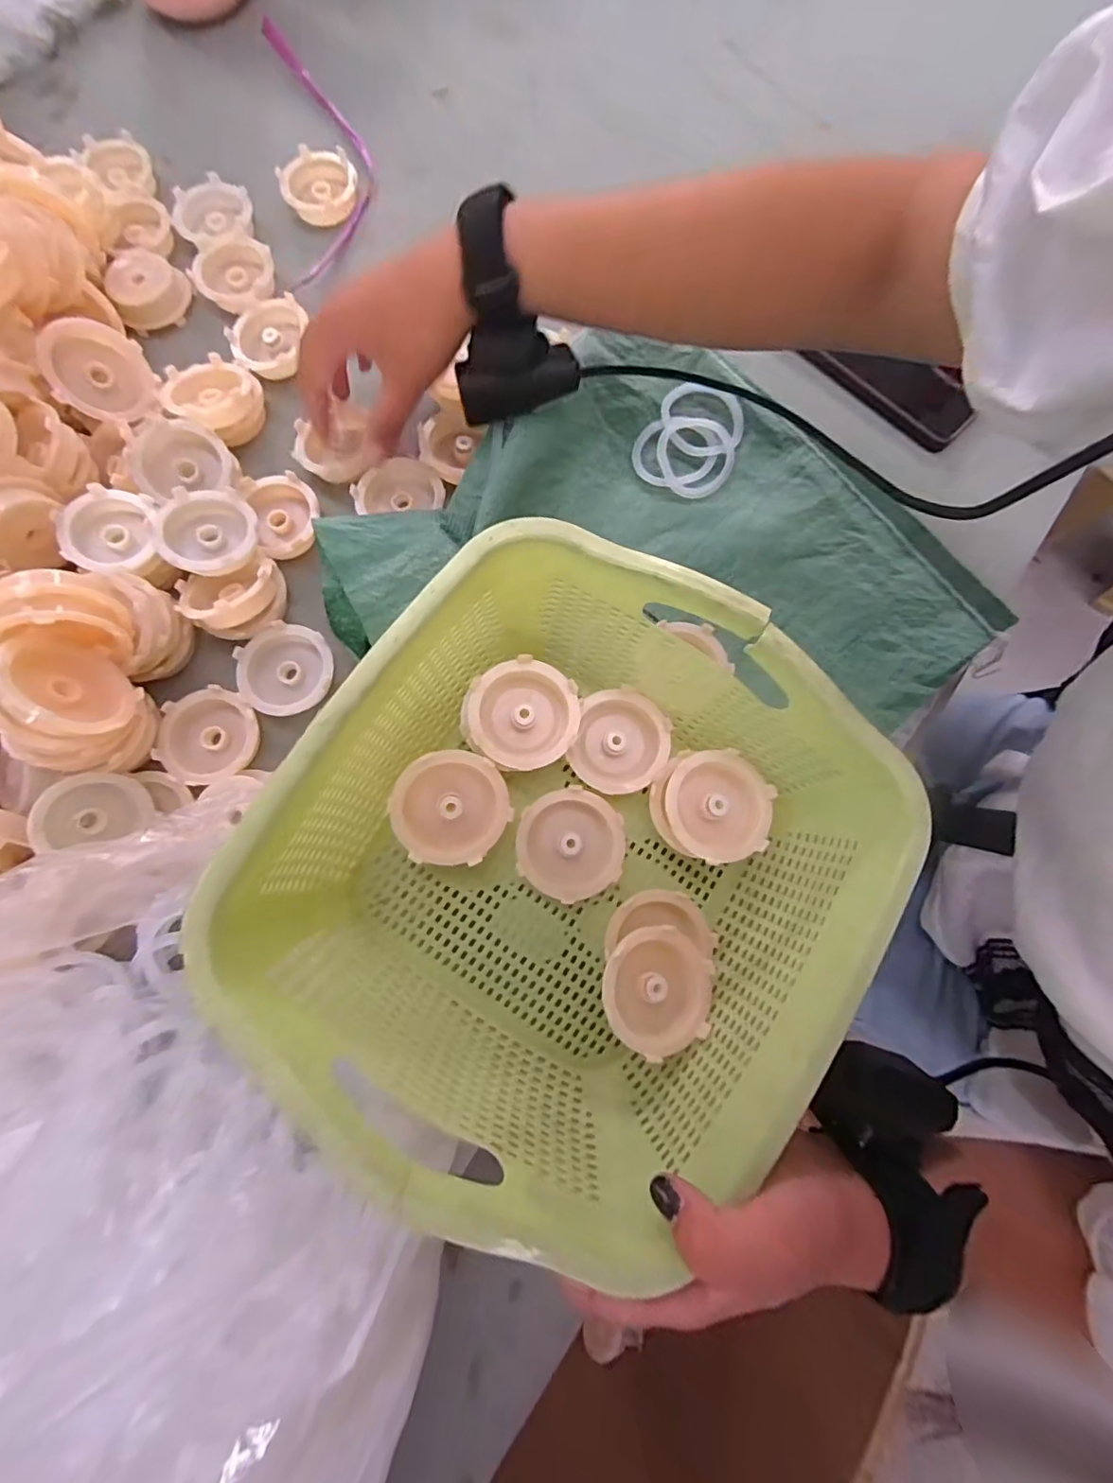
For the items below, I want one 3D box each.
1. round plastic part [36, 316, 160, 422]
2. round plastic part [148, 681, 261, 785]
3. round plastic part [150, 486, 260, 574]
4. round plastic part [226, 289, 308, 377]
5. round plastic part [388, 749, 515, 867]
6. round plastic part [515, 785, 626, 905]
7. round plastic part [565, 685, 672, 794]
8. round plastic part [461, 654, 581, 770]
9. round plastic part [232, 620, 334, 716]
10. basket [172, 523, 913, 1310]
[{"bbox_3d":[-0.303,-0.246,0.355,0.020,0.059,0.057,18,98,42],"label":"round plastic part"},{"bbox_3d":[-0.211,-0.003,0.329,0.055,0.017,0.057,0,78,-1],"label":"round plastic part"},{"bbox_3d":[-0.216,-0.129,0.331,0.055,0.019,0.057,-2,62,-15],"label":"round plastic part"},{"bbox_3d":[-0.207,-0.293,0.388,0.057,0.020,0.060,0,78,-1],"label":"round plastic part"},{"bbox_3d":[-0.055,0.034,0.275,0.057,0.014,0.057,-1,93,-17],"label":"round plastic part"},{"bbox_3d":[0.009,0.056,0.294,0.057,0.013,0.058,0,78,-1],"label":"round plastic part"},{"bbox_3d":[0.037,0.001,0.307,0.052,0.017,0.059,15,78,2],"label":"round plastic part"},{"bbox_3d":[-0.018,-0.015,0.287,0.059,0.014,0.058,0,78,-1],"label":"round plastic part"},{"bbox_3d":[-0.170,-0.045,0.340,0.057,0.019,0.059,0,78,-1],"label":"round plastic part"},{"bbox_3d":[0.010,0.057,0.255,0.230,0.114,0.242,37,80,6],"label":"basket"}]

